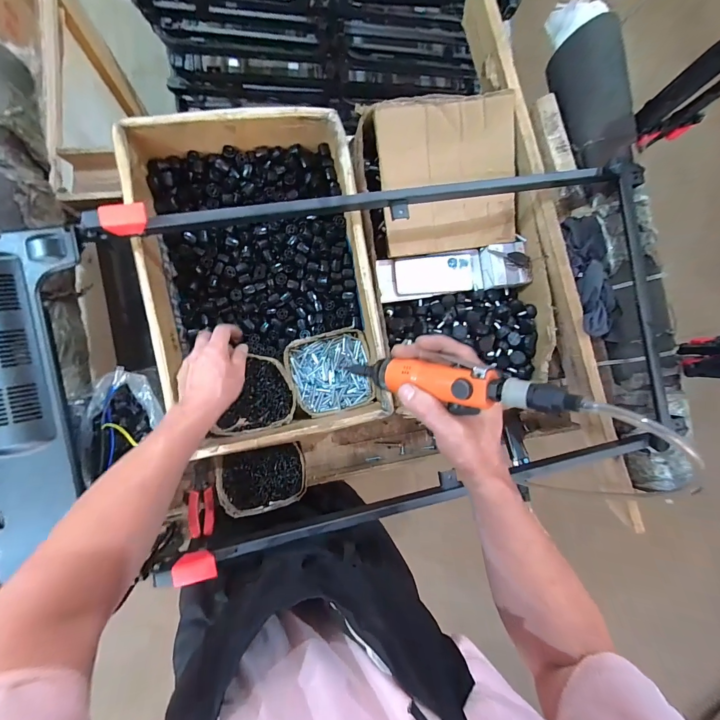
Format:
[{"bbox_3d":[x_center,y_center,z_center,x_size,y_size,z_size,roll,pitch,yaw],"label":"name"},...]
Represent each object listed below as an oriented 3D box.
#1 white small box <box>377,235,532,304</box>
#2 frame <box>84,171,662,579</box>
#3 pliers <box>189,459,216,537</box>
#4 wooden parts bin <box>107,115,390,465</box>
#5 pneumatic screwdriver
[{"bbox_3d":[0.186,-0.173,0.712,0.303,0.065,0.093,-11,91,-9],"label":"white small box"},{"bbox_3d":[0.136,-0.036,0.590,0.916,0.134,0.541,-11,91,-9],"label":"frame"},{"bbox_3d":[-0.317,0.277,0.704,0.046,0.011,0.136,-5,71,-9],"label":"pliers"},{"bbox_3d":[-0.157,-0.137,0.623,0.352,0.143,0.508,-11,92,-9],"label":"wooden parts bin"},{"bbox_3d":[0.077,0.025,0.358,0.032,0.250,0.042,11,87,-47],"label":"pneumatic screwdriver"}]

